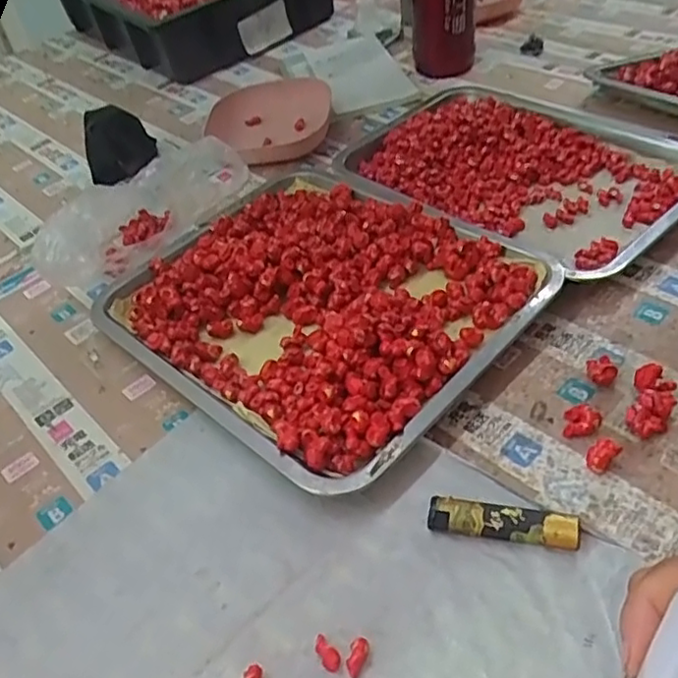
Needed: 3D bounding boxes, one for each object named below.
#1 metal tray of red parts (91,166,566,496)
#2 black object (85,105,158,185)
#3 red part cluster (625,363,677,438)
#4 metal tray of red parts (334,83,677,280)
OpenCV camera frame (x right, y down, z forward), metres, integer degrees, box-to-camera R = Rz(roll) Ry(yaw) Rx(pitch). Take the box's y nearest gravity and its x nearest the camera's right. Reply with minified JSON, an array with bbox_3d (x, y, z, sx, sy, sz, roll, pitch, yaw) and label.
[{"bbox_3d":[-0.025,-0.037,0.517,0.321,0.040,0.260,31,56,34],"label":"metal tray of red parts"},{"bbox_3d":[-0.246,-0.218,0.723,0.079,0.060,0.079,-20,45,-12],"label":"black object"},{"bbox_3d":[0.195,0.039,0.402,0.025,0.017,0.052,15,48,23],"label":"red part cluster"},{"bbox_3d":[0.168,-0.171,0.623,0.235,0.039,0.329,-35,49,-25],"label":"metal tray of red parts"}]

